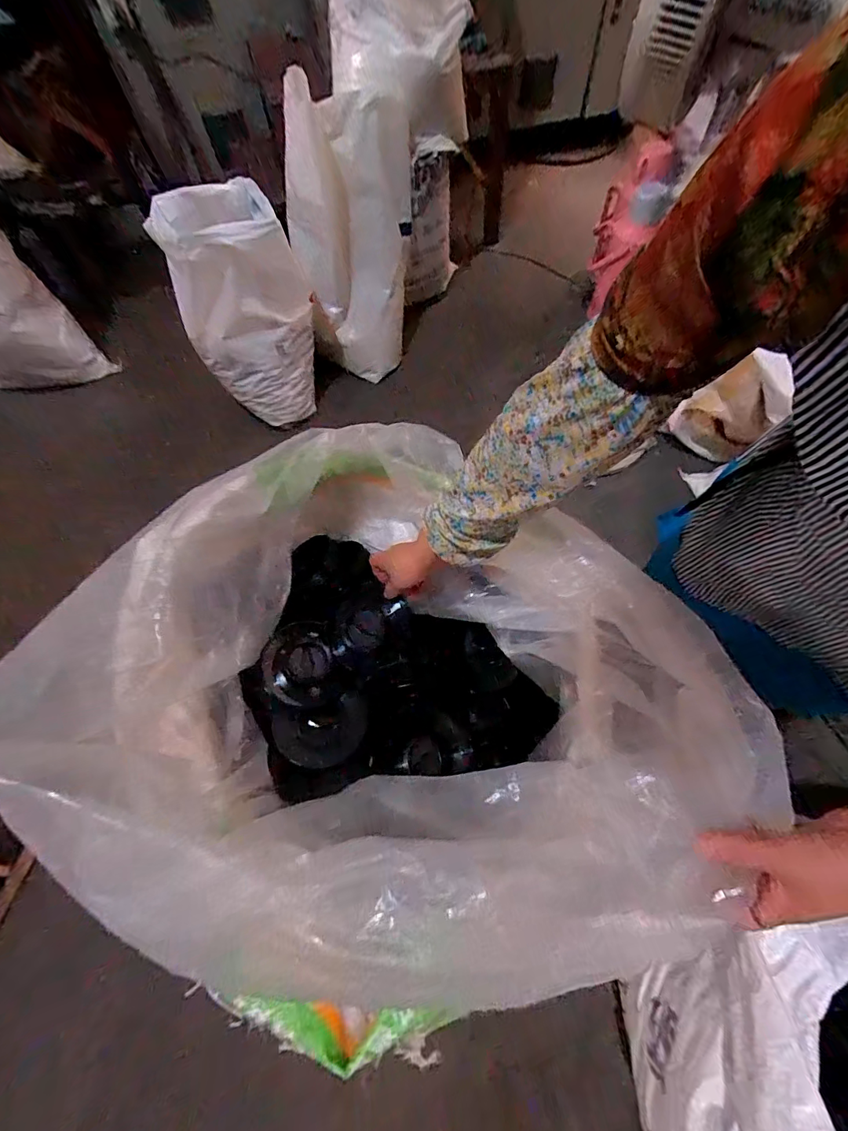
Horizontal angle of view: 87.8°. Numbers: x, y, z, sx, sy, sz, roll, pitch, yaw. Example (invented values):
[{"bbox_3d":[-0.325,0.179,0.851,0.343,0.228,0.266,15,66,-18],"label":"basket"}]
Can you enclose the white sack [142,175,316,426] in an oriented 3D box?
[{"bbox_3d":[-0.539,-0.783,1.352,0.356,0.539,0.422,-20,66,-7],"label":"white sack"}]

